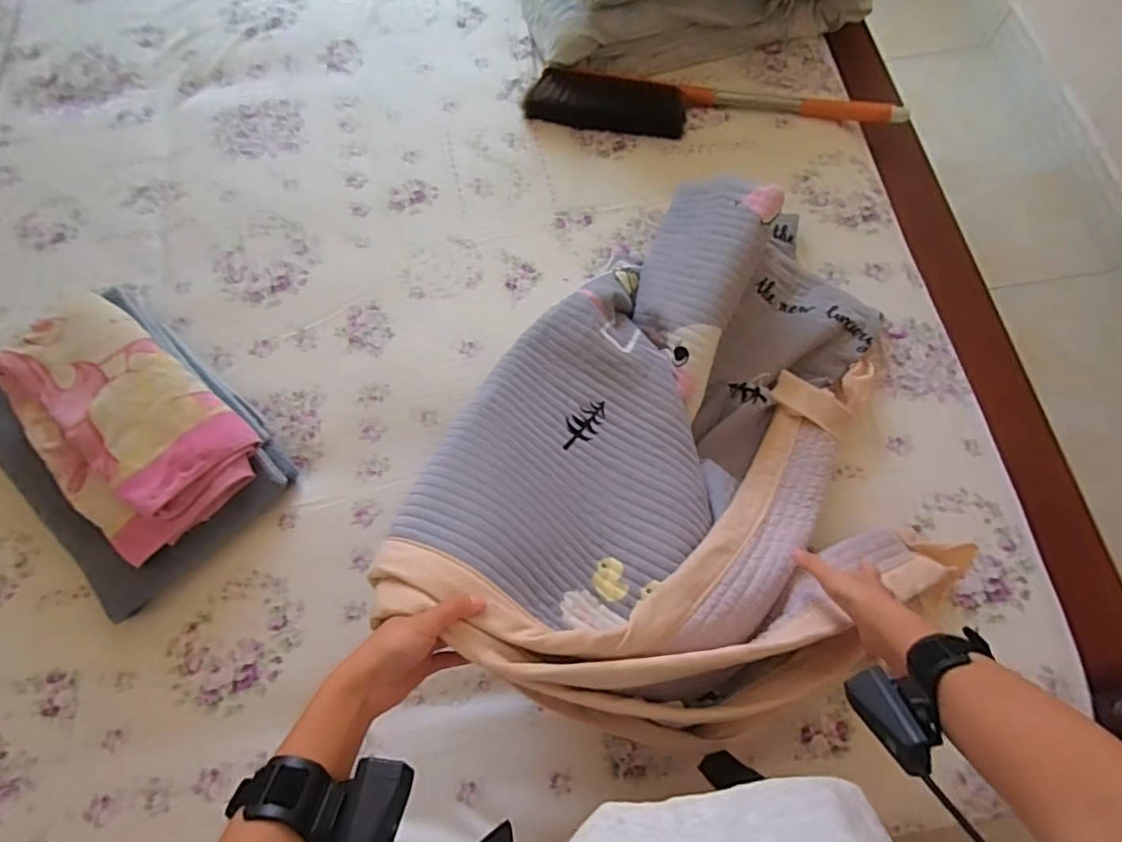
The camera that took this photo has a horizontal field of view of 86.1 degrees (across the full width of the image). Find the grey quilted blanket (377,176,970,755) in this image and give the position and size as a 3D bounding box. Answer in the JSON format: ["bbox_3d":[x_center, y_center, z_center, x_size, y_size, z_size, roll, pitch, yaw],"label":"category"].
[{"bbox_3d":[0.191,0.011,0.658,0.514,0.238,0.628,26,73,8],"label":"grey quilted blanket"}]

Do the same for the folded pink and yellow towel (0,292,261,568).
[{"bbox_3d":[-0.557,0.000,0.763,0.314,0.079,0.198,42,77,15],"label":"folded pink and yellow towel"}]

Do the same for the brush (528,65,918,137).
[{"bbox_3d":[0.263,-0.547,1.025,0.644,0.065,0.122,3,71,0],"label":"brush"}]

